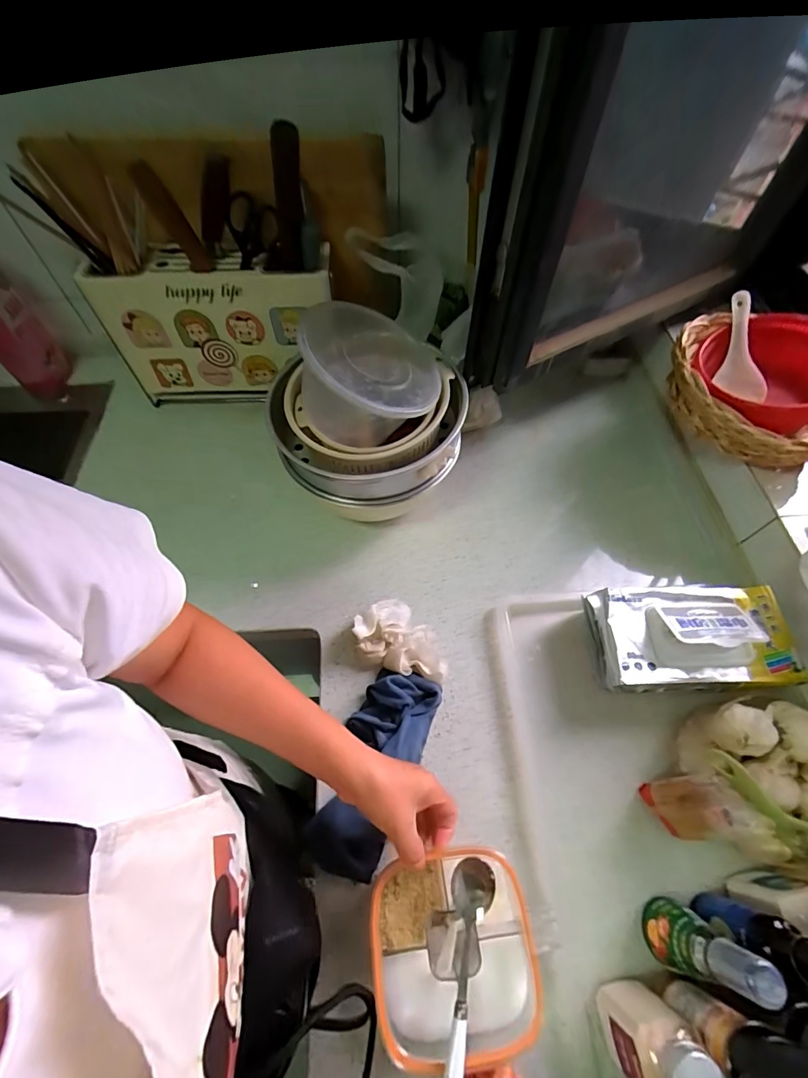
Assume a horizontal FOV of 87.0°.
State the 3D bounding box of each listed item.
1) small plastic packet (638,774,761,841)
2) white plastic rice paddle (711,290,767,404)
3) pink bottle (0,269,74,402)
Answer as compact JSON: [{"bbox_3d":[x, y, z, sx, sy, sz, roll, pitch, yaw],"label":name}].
[{"bbox_3d":[0.297,0.275,0.438,0.018,0.101,0.055,5,55,-38],"label":"small plastic packet"},{"bbox_3d":[0.468,-0.267,0.598,0.063,0.027,0.151,-7,93,-4],"label":"white plastic rice paddle"},{"bbox_3d":[-0.674,-0.365,0.717,0.071,0.250,0.095,40,67,20],"label":"pink bottle"}]

